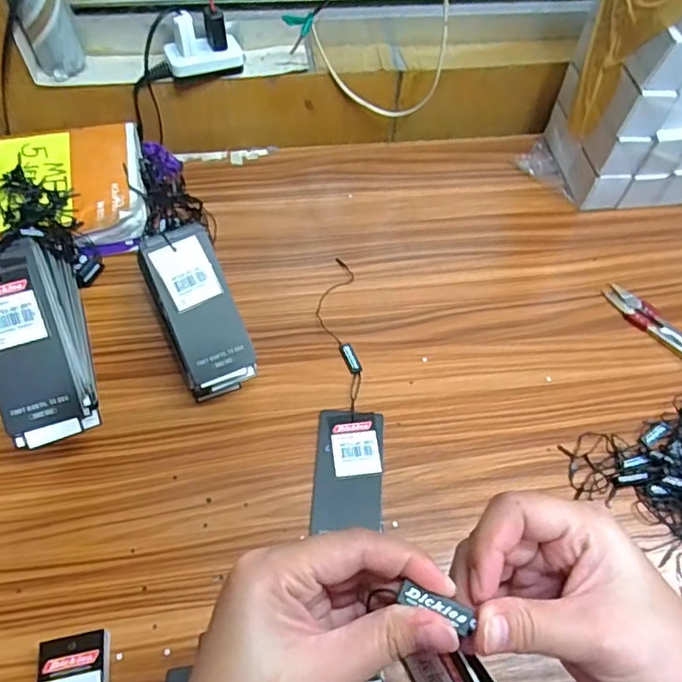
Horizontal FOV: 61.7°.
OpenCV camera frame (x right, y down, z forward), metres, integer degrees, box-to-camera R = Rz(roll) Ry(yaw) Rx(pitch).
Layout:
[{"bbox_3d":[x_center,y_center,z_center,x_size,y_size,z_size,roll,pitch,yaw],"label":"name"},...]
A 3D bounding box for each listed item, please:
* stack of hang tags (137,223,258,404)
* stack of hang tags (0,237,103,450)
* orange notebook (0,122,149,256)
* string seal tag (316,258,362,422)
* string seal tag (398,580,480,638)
[{"bbox_3d":[-0.110,-0.022,0.441,0.055,0.037,0.128,-21,91,-15],"label":"stack of hang tags"},{"bbox_3d":[-0.221,0.000,0.414,0.056,0.107,0.151,-16,60,-13],"label":"stack of hang tags"},{"bbox_3d":[-0.293,-0.140,0.544,0.204,0.026,0.148,-6,58,-7],"label":"orange notebook"},{"bbox_3d":[-0.002,-0.009,0.489,0.034,0.007,0.162,-1,58,-4],"label":"string seal tag"},{"bbox_3d":[0.035,0.097,0.209,0.027,0.005,0.009,18,58,11],"label":"string seal tag"}]

